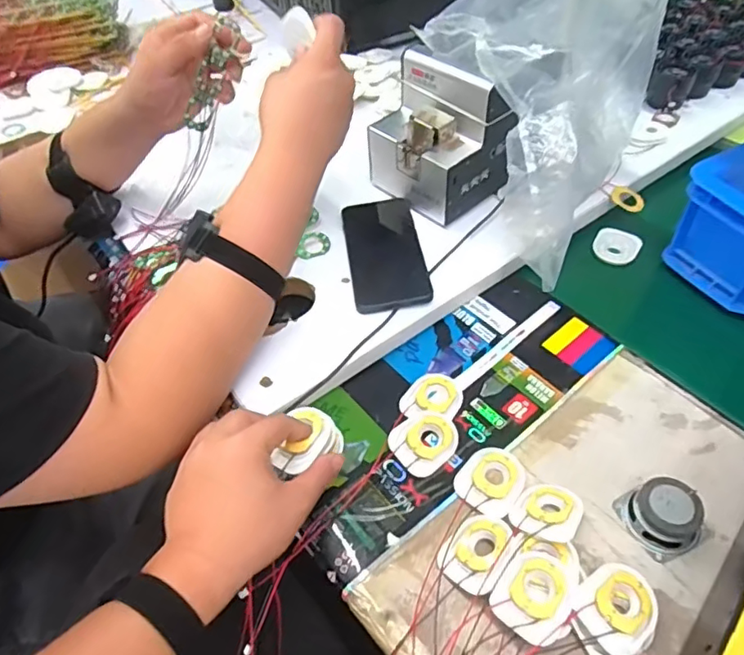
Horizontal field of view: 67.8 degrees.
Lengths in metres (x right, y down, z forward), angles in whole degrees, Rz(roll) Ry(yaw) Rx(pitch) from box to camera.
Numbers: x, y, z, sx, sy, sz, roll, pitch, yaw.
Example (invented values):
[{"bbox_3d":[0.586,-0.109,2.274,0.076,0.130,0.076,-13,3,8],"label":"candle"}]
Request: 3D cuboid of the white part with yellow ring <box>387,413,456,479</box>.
[{"bbox_3d":[0.045,0.099,0.480,0.054,0.011,0.050,-2,50,2],"label":"white part with yellow ring"}]

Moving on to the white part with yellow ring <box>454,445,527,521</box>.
[{"bbox_3d":[0.100,0.128,0.462,0.048,0.011,0.061,28,57,25],"label":"white part with yellow ring"}]

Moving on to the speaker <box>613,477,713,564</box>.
[{"bbox_3d":[0.227,0.145,0.426,0.053,0.028,0.052,-19,51,-11],"label":"speaker"}]

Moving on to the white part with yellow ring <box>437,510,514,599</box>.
[{"bbox_3d":[0.080,0.168,0.417,0.046,0.011,0.062,11,52,41],"label":"white part with yellow ring"}]

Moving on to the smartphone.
[{"bbox_3d":[0.013,-0.086,0.605,0.079,0.007,0.166,-8,50,-2],"label":"smartphone"}]

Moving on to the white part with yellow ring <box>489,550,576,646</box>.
[{"bbox_3d":[0.116,0.188,0.388,0.049,0.012,0.058,34,60,28],"label":"white part with yellow ring"}]

